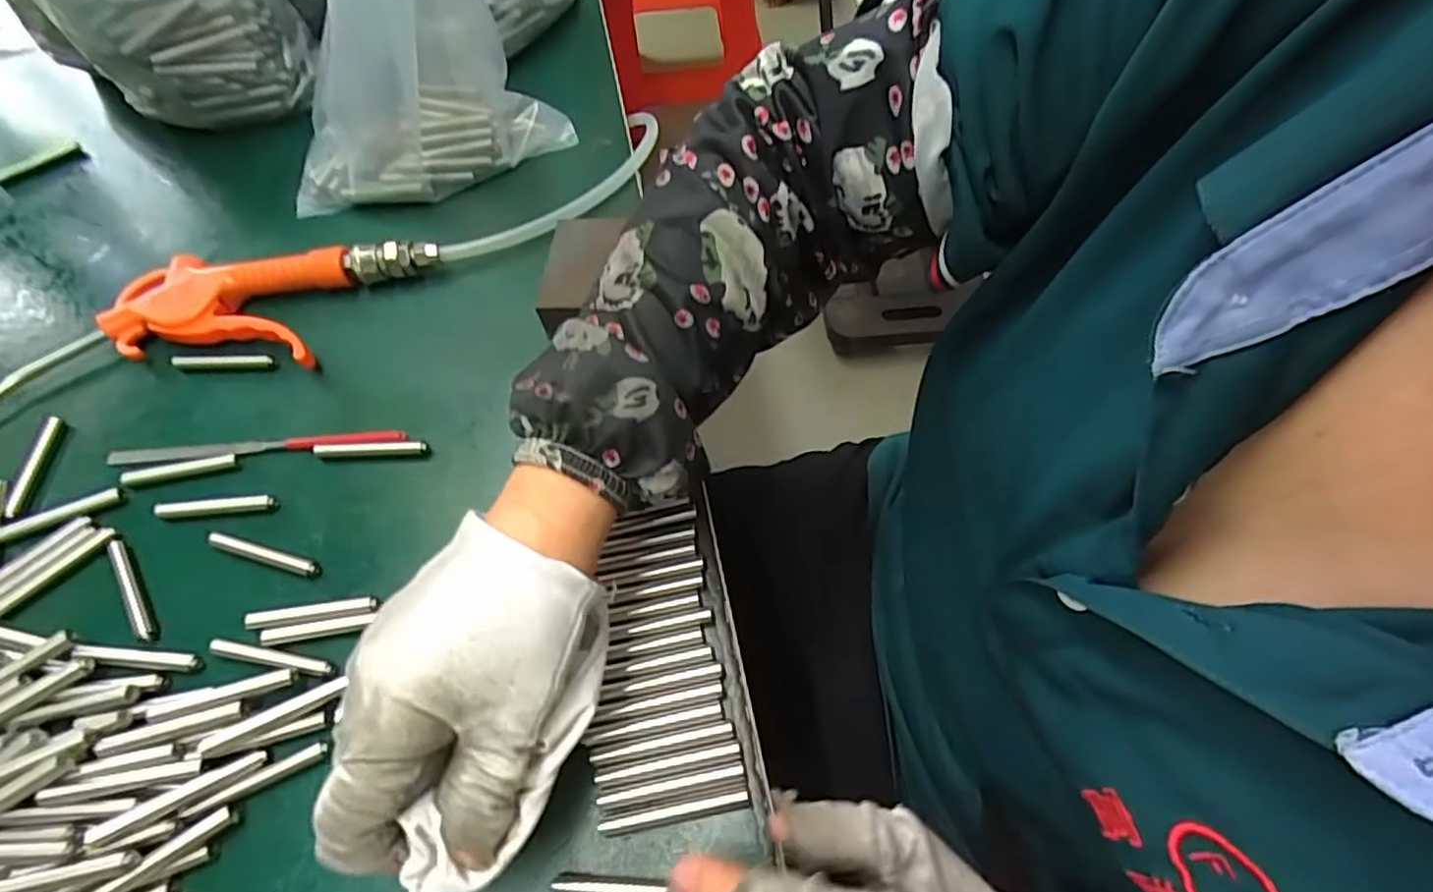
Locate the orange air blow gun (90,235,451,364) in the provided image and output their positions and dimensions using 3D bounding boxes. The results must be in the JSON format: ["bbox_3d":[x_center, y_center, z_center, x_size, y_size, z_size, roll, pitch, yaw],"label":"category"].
[{"bbox_3d":[-0.258,-0.086,0.391,0.173,0.024,0.080,6,61,7],"label":"orange air blow gun"}]

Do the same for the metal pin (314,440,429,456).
[{"bbox_3d":[-0.180,0.002,0.350,0.059,0.007,0.006,-1,60,3],"label":"metal pin"}]

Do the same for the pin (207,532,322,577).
[{"bbox_3d":[-0.218,0.052,0.322,0.058,0.006,0.008,14,62,11],"label":"pin"}]

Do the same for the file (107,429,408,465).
[{"bbox_3d":[-0.242,0.000,0.352,0.161,0.008,0.009,-3,60,2],"label":"file"}]

